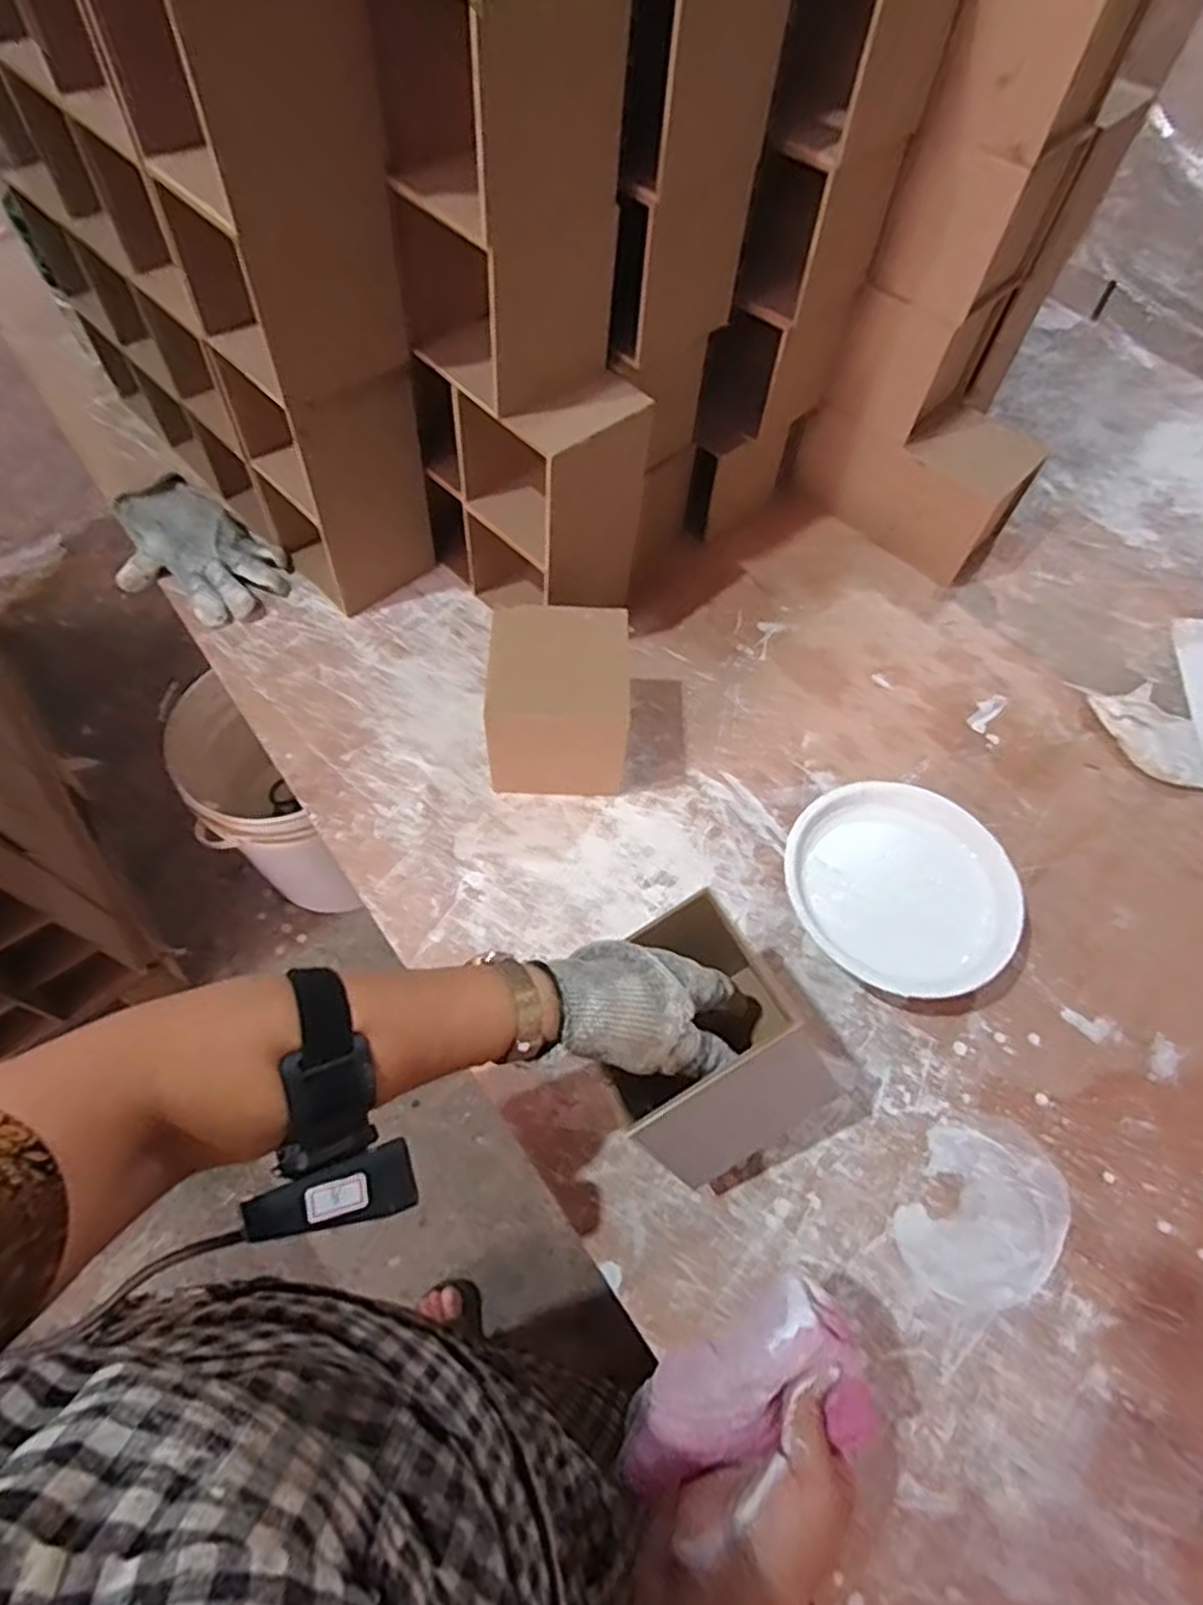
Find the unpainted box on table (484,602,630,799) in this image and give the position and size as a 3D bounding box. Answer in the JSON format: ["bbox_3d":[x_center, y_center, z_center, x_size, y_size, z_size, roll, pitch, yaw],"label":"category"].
[{"bbox_3d":[-0.032,-0.082,0.625,0.111,0.125,0.116,3,60,-2],"label":"unpainted box on table"}]

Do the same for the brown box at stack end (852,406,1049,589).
[{"bbox_3d":[0.364,-0.323,0.795,0.124,0.122,0.129,-35,67,-21],"label":"brown box at stack end"}]

